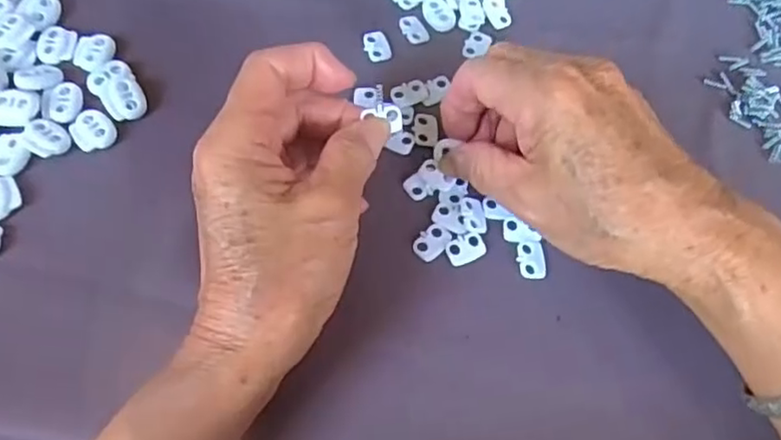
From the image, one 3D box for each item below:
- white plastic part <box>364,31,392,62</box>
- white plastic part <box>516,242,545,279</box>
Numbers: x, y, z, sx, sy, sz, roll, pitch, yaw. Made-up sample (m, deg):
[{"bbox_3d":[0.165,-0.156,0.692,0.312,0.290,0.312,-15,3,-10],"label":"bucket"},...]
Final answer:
[{"bbox_3d":[-0.007,-0.095,0.354,0.013,0.004,0.019,-14,67,-9],"label":"white plastic part"},{"bbox_3d":[0.066,0.018,0.304,0.012,0.004,0.018,-1,66,-3],"label":"white plastic part"}]

